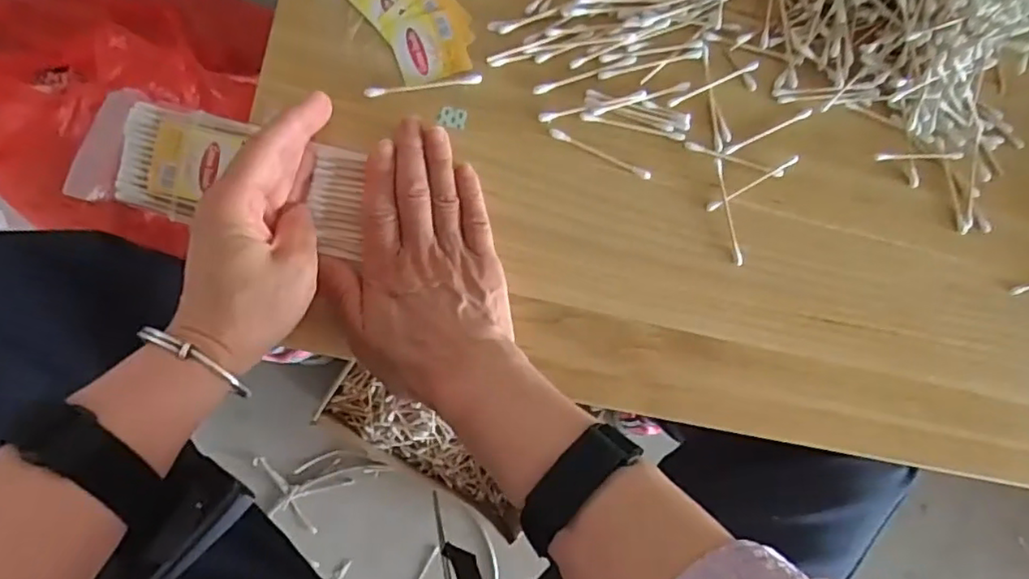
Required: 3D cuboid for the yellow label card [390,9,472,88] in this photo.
[{"bbox_3d":[-0.053,-0.151,0.394,0.043,0.004,0.040,-19,94,-8],"label":"yellow label card"}]

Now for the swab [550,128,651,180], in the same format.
[{"bbox_3d":[0.057,-0.088,0.410,0.072,0.004,0.006,23,88,-9],"label":"swab"}]

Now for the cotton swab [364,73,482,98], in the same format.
[{"bbox_3d":[-0.057,-0.128,0.395,0.073,0.004,0.007,-11,93,-8],"label":"cotton swab"}]

